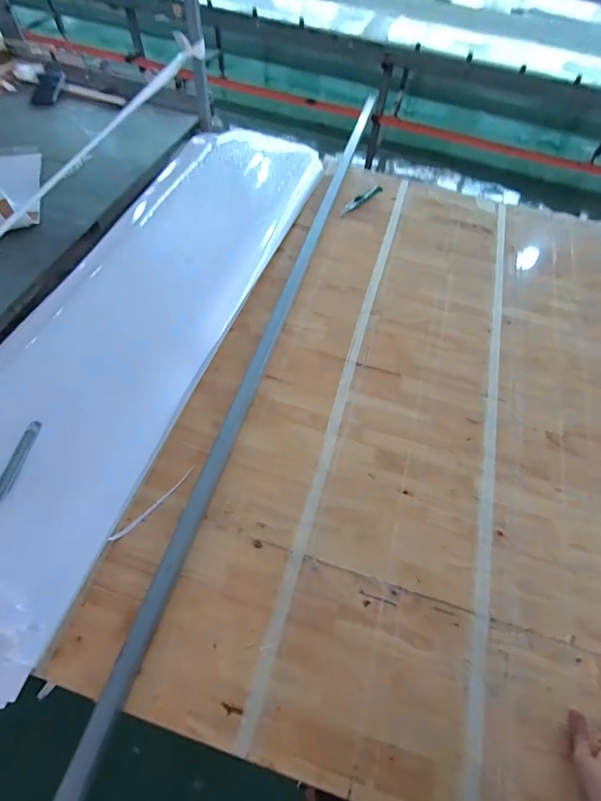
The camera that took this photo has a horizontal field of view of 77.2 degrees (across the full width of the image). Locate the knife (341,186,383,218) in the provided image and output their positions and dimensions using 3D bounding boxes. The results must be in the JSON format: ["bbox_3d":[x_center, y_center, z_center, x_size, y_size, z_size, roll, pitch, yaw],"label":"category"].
[{"bbox_3d":[0.186,-0.623,1.171,0.026,0.015,0.197,40,66,17],"label":"knife"}]

